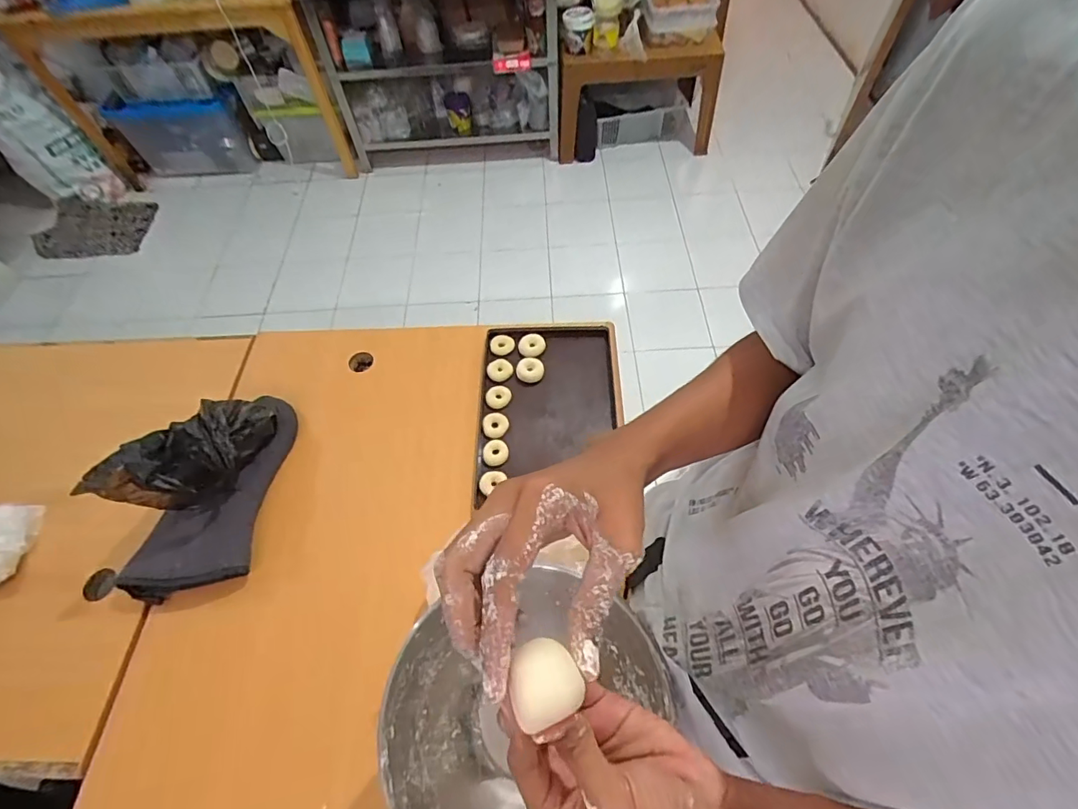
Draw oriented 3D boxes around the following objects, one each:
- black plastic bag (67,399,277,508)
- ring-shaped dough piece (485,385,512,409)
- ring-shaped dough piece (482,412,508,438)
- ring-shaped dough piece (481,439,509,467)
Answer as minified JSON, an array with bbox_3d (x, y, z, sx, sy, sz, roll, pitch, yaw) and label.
[{"bbox_3d":[-0.508,0.063,0.740,0.096,0.145,0.224,11,59,9],"label":"black plastic bag"},{"bbox_3d":[-0.074,-0.014,0.907,0.049,0.010,0.045,-1,58,2],"label":"ring-shaped dough piece"},{"bbox_3d":[-0.077,0.036,0.880,0.045,0.015,0.042,-1,58,2],"label":"ring-shaped dough piece"},{"bbox_3d":[-0.076,0.082,0.848,0.043,0.014,0.047,-1,58,2],"label":"ring-shaped dough piece"}]

